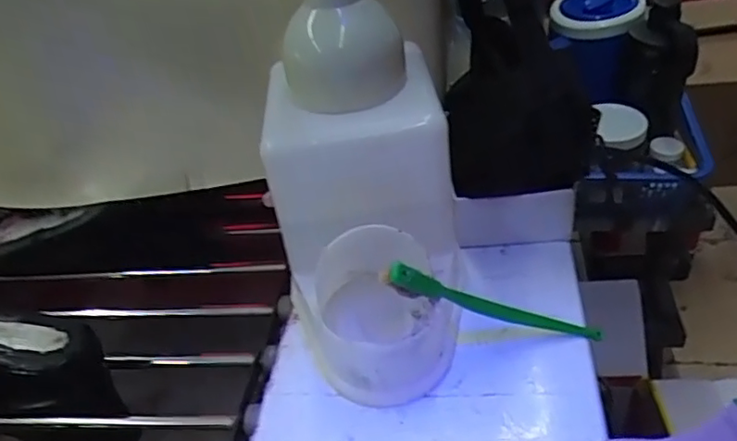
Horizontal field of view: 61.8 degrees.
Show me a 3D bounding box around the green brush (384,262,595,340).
[{"bbox_3d":[0.089,0.060,0.435,0.169,0.026,0.012,18,35,-16],"label":"green brush"}]

